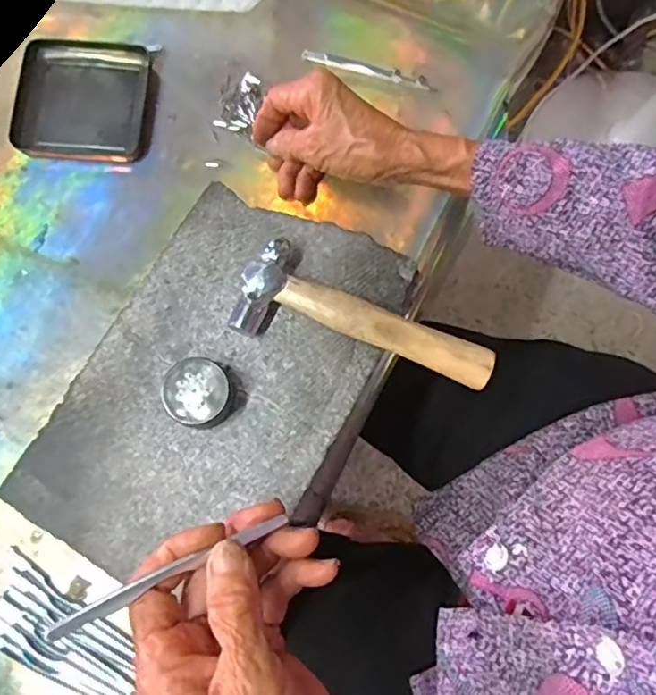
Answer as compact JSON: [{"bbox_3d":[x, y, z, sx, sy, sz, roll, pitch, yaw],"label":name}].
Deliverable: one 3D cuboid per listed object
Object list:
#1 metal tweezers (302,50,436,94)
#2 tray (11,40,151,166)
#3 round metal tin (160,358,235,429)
[{"bbox_3d":[0.032,-0.221,0.458,0.109,0.011,0.012,18,74,6],"label":"metal tweezers"},{"bbox_3d":[-0.190,-0.193,0.448,0.098,0.015,0.097,0,73,1],"label":"tray"},{"bbox_3d":[-0.074,0.026,0.328,0.036,0.023,0.036,0,75,1],"label":"round metal tin"}]

